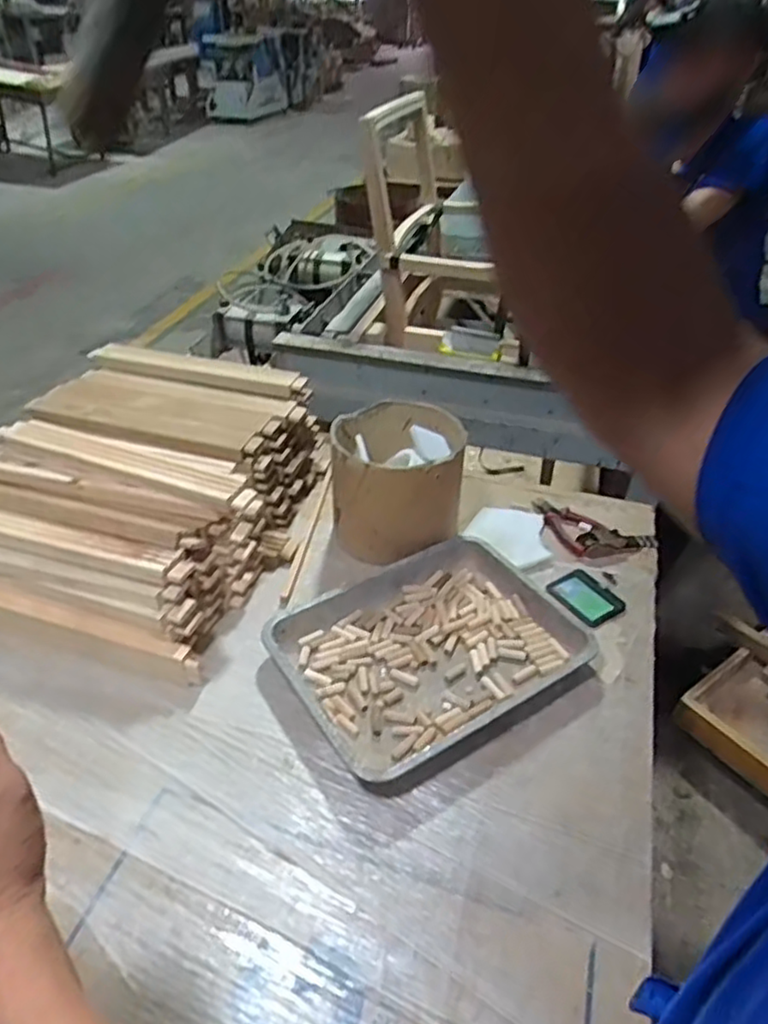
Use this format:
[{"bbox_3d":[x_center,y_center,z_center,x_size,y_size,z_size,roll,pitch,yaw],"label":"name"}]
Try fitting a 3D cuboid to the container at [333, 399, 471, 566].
[{"bbox_3d":[0.020,-0.055,1.102,0.198,0.189,0.193,1,39,-1],"label":"container"}]

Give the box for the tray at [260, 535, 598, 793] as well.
[{"bbox_3d":[0.069,0.185,0.932,0.395,0.044,0.303,-23,45,-27],"label":"tray"}]

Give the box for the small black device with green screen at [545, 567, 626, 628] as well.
[{"bbox_3d":[0.312,0.131,1.043,0.092,0.012,0.102,-21,44,-26],"label":"small black device with green screen"}]

